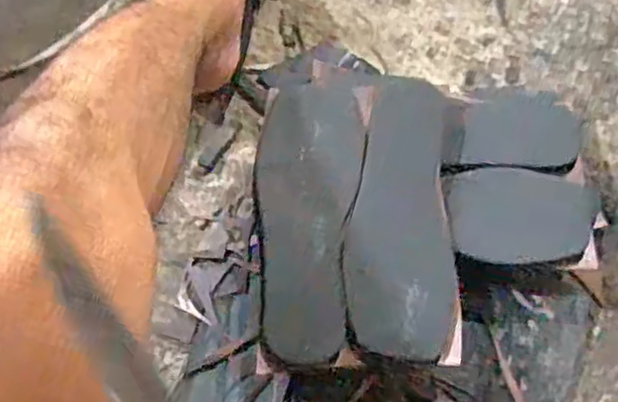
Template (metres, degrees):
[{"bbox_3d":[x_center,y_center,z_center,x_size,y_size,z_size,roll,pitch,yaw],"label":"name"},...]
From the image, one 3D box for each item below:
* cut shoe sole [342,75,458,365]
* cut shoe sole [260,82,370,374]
[{"bbox_3d":[0.078,0.010,0.595,0.085,0.025,0.233,7,72,-4],"label":"cut shoe sole"},{"bbox_3d":[-0.004,0.010,0.608,0.087,0.009,0.242,6,76,8],"label":"cut shoe sole"}]

